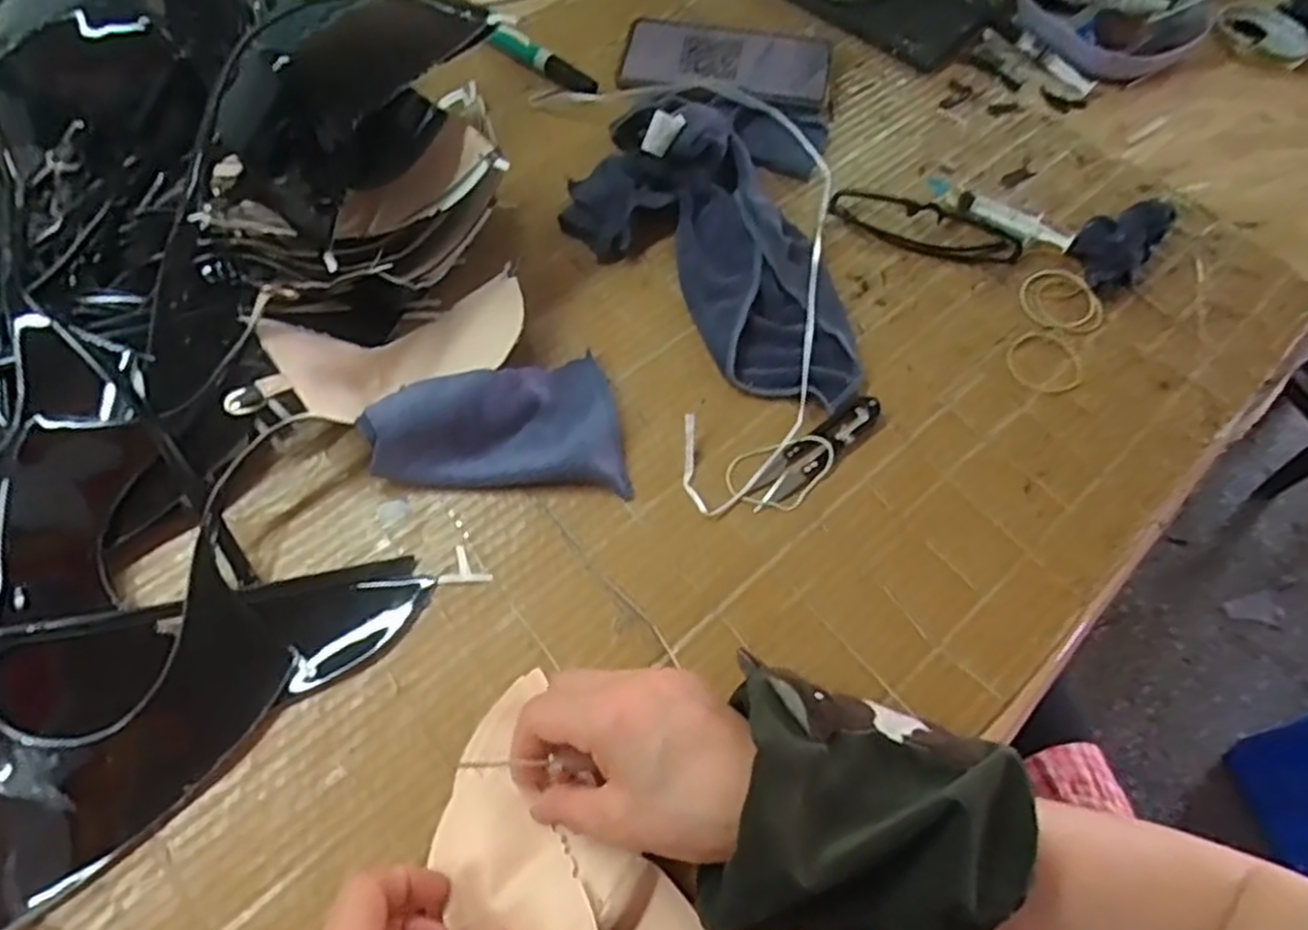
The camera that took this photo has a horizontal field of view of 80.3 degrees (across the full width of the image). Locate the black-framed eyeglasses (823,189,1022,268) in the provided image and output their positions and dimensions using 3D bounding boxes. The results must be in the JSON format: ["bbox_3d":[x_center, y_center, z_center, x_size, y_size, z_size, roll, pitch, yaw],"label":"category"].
[{"bbox_3d":[0.191,-0.172,0.544,0.133,0.024,0.047,11,63,2],"label":"black-framed eyeglasses"}]

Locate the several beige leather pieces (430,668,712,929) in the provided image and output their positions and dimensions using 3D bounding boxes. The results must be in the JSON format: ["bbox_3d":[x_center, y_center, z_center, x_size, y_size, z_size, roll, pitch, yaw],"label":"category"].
[{"bbox_3d":[-0.049,0.191,0.340,0.099,0.027,0.163,-36,71,-19],"label":"several beige leather pieces"}]

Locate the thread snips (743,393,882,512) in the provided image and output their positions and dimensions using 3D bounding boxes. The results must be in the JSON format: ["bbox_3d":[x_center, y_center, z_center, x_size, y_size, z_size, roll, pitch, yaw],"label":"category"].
[{"bbox_3d":[0.098,-0.009,0.466,0.100,0.009,0.023,-35,70,-19],"label":"thread snips"}]

